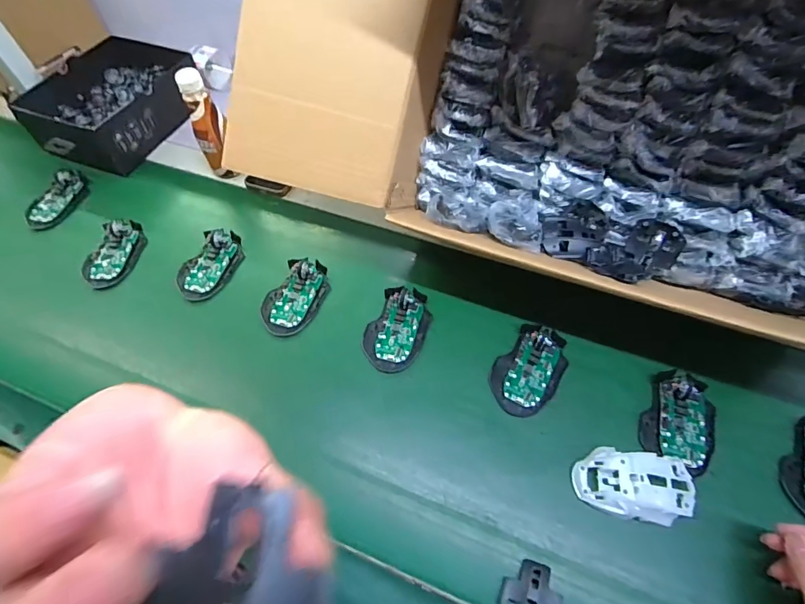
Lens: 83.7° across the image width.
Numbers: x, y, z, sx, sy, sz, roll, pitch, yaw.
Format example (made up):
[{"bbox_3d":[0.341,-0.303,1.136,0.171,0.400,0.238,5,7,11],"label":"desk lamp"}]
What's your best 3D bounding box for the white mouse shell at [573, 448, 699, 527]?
[{"bbox_3d":[0.239,0.188,0.464,0.113,0.035,0.067,9,58,11],"label":"white mouse shell"}]

